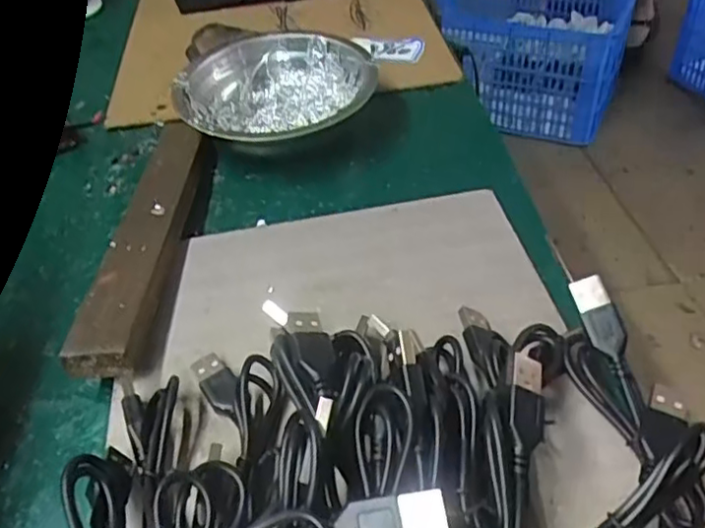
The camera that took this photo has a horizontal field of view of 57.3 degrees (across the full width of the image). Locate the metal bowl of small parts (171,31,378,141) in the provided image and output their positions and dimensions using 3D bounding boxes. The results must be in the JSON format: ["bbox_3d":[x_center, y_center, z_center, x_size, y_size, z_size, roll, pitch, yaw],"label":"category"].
[{"bbox_3d":[-0.048,-0.100,0.409,0.118,0.045,0.109,-3,43,3],"label":"metal bowl of small parts"}]

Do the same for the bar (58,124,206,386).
[{"bbox_3d":[-0.106,-0.016,0.342,0.030,0.023,0.187,-4,43,3],"label":"bar"}]

